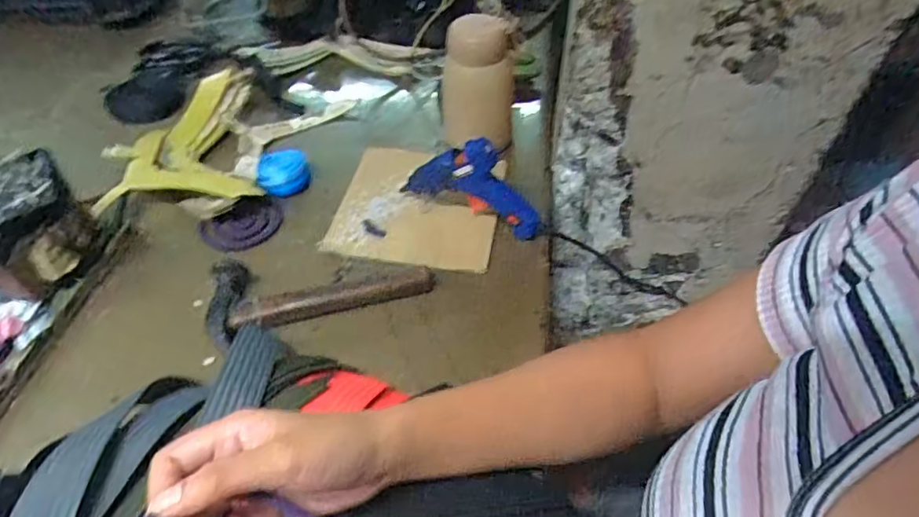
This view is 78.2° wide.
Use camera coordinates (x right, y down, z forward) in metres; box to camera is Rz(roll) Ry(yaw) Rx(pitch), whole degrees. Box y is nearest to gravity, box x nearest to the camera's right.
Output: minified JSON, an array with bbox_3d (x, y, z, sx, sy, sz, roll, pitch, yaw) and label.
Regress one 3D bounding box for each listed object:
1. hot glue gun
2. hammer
[{"bbox_3d":[0.009,-0.073,0.525,0.135,0.095,0.028,20,52,19],"label":"hot glue gun"},{"bbox_3d":[-0.122,0.021,0.489,0.182,0.027,0.081,-17,50,-13],"label":"hammer"}]

